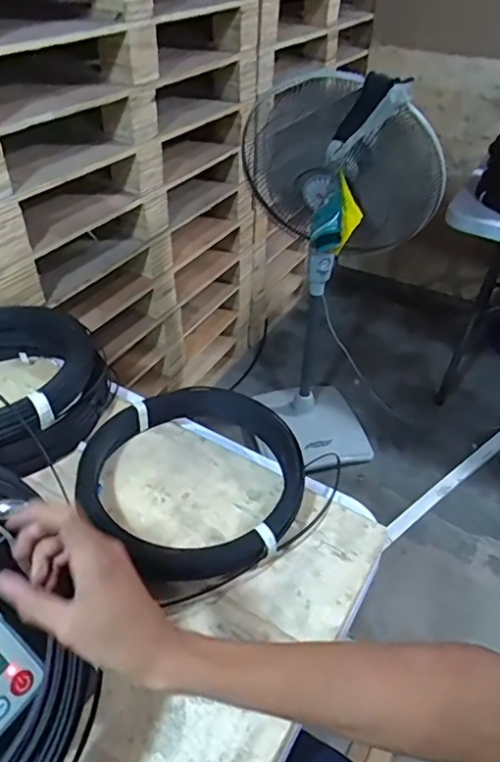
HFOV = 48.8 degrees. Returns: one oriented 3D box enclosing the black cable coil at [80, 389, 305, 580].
[{"bbox_3d":[-0.075,0.125,0.757,0.294,0.060,0.296,2,42,-2],"label":"black cable coil"}]

